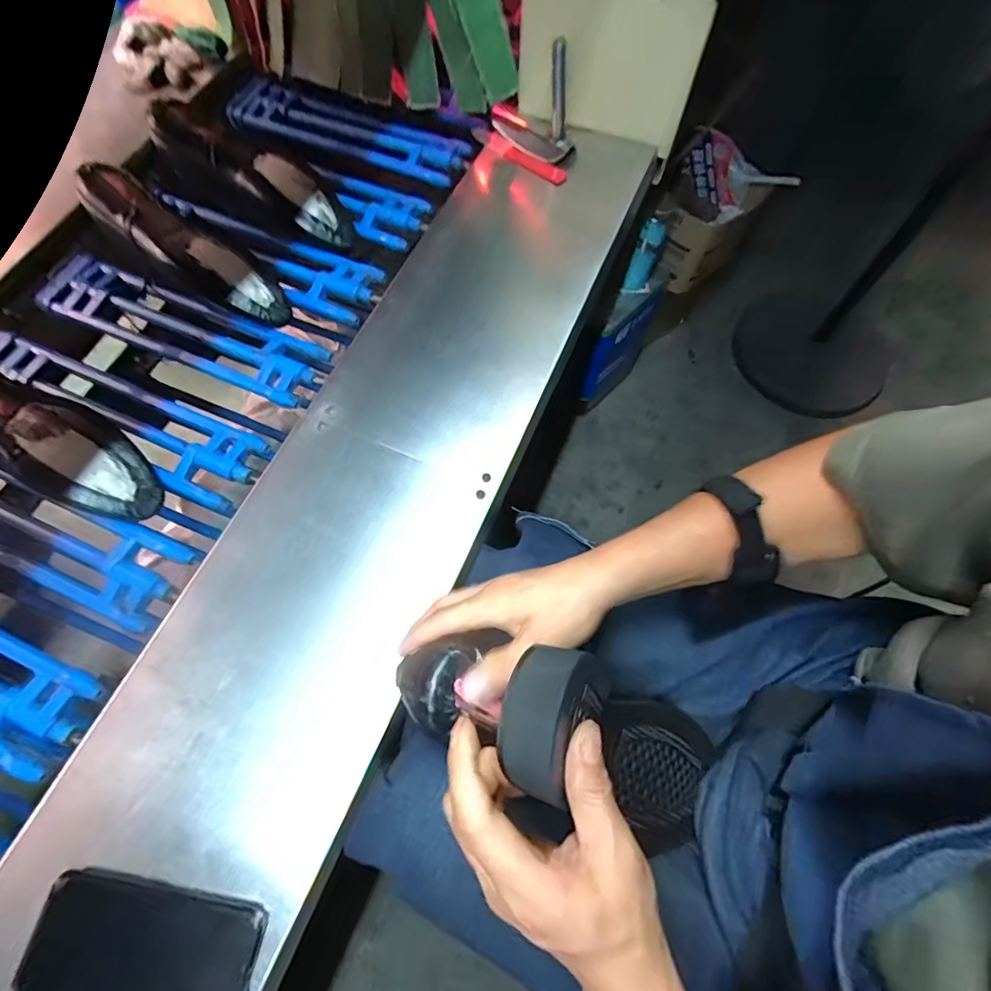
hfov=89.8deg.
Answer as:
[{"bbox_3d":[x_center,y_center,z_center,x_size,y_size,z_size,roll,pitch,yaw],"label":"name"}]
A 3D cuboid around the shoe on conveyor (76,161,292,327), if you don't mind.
[{"bbox_3d":[-0.383,-0.308,0.631,0.269,0.101,0.092,31,71,10],"label":"shoe on conveyor"}]

